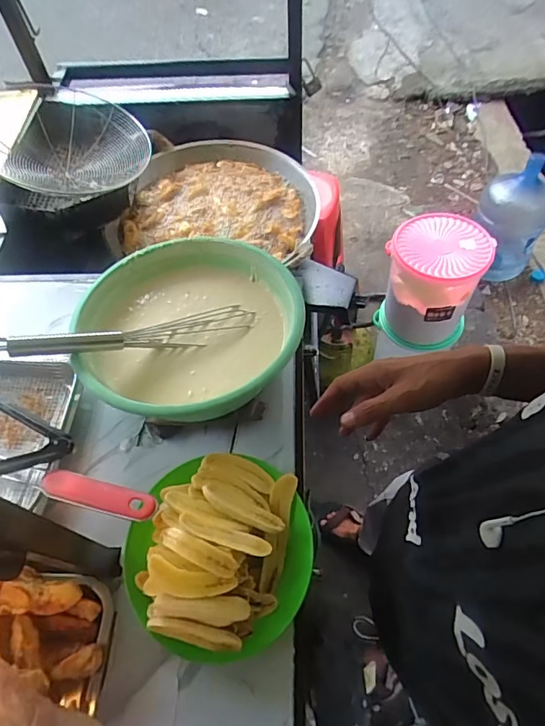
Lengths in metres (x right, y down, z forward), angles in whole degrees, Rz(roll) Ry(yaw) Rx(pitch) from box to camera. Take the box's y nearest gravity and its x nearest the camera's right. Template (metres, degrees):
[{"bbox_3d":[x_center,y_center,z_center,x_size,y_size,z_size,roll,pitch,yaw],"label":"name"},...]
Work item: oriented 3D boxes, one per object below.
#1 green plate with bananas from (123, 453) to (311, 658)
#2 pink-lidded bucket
[{"bbox_3d":[-0.060,0.198,0.515,0.202,0.064,0.203,-1,56,2],"label":"green plate with bananas"},{"bbox_3d":[0.432,-0.214,1.317,0.238,0.322,0.231,-1,56,2],"label":"pink-lidded bucket"}]

